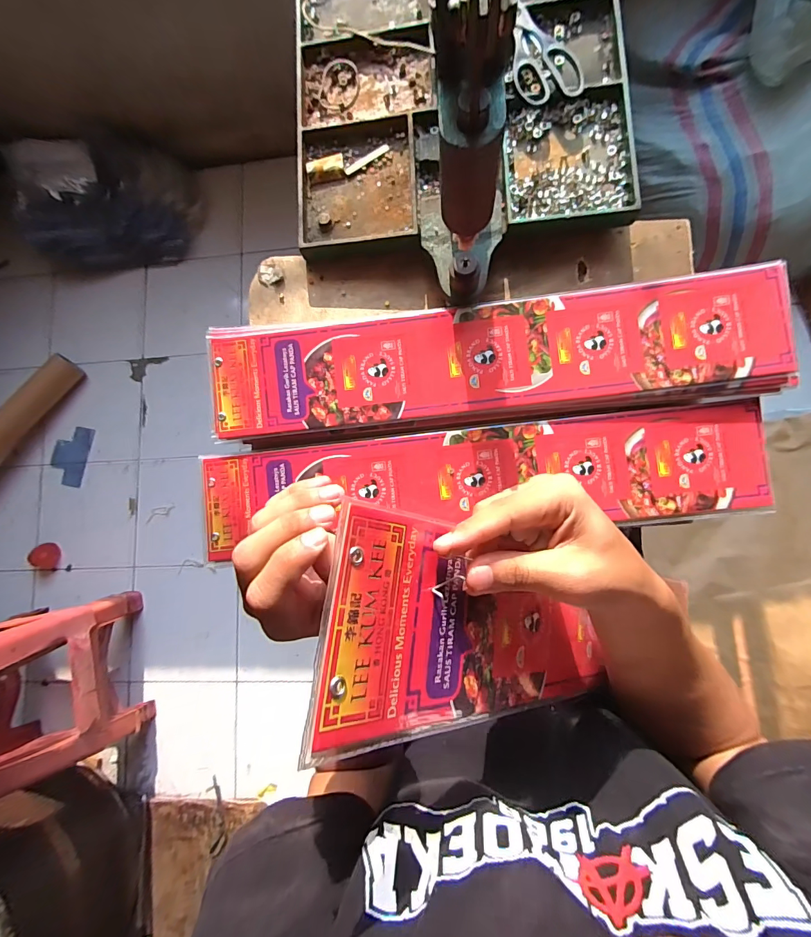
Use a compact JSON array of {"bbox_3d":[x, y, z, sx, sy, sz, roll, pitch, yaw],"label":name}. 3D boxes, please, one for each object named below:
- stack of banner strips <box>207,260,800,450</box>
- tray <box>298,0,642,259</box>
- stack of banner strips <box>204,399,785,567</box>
[{"bbox_3d":[0.083,-0.111,0.414,0.572,0.032,0.132,-5,83,5],"label":"stack of banner strips"},{"bbox_3d":[0.050,-0.489,0.451,0.347,0.029,0.494,-4,83,5],"label":"tray"},{"bbox_3d":[0.072,0.011,0.411,0.557,0.028,0.111,-6,83,5],"label":"stack of banner strips"}]

